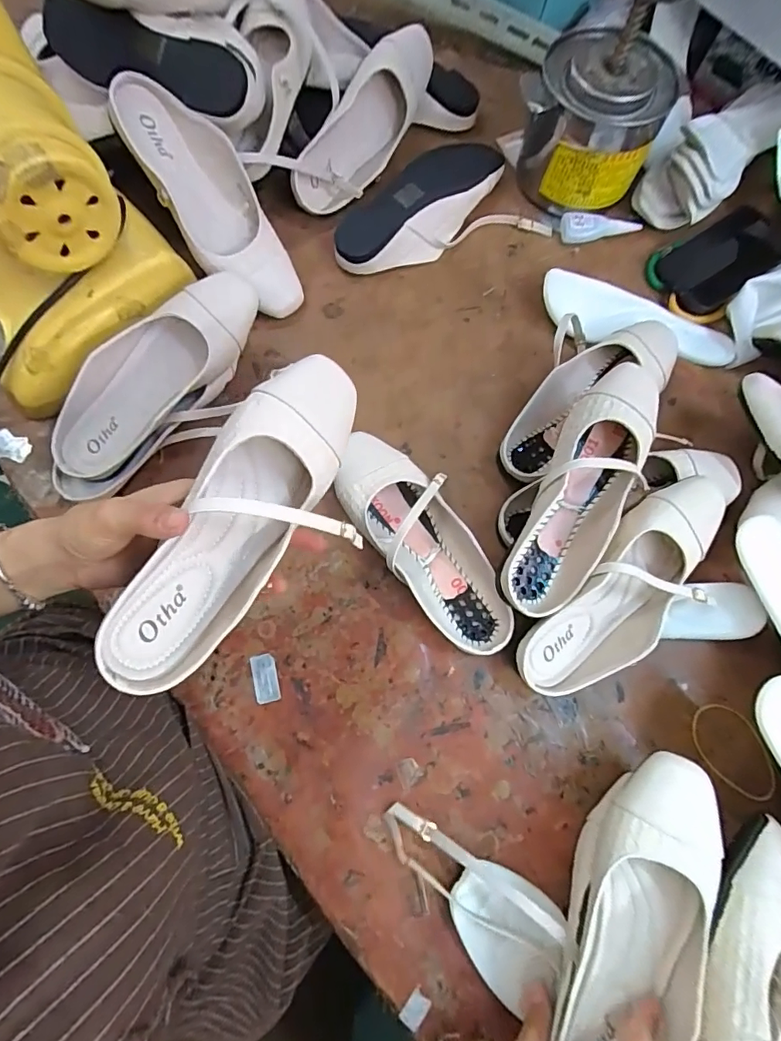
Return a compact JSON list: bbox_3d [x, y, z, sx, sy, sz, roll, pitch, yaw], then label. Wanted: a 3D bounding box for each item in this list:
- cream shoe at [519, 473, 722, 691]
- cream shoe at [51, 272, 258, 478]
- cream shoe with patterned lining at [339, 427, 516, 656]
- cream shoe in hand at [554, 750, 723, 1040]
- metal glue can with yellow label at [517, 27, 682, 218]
[{"bbox_3d":[0.203,0.059,0.421,0.083,0.061,0.226,41,90,9],"label":"cream shoe"},{"bbox_3d":[-0.218,-0.137,0.458,0.087,0.046,0.225,38,76,9],"label":"cream shoe"},{"bbox_3d":[0.028,0.012,0.449,0.089,0.051,0.234,-35,78,-11],"label":"cream shoe with patterned lining"},{"bbox_3d":[0.173,0.272,0.349,0.075,0.059,0.207,19,80,4],"label":"cream shoe in hand"},{"bbox_3d":[0.212,-0.421,0.537,0.137,0.125,0.114,24,75,5],"label":"metal glue can with yellow label"}]

